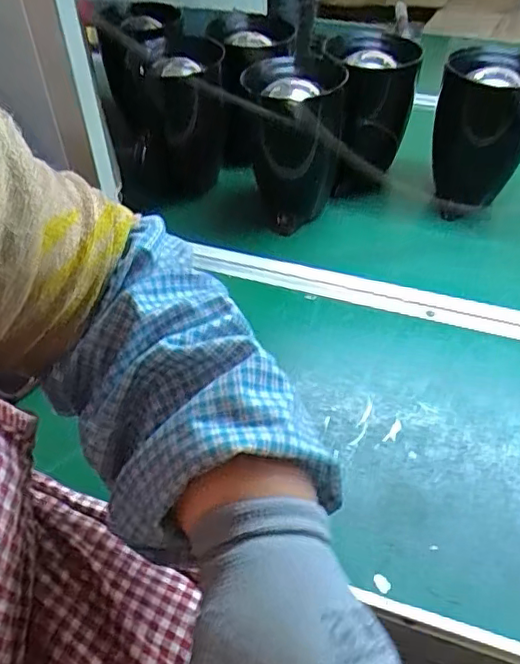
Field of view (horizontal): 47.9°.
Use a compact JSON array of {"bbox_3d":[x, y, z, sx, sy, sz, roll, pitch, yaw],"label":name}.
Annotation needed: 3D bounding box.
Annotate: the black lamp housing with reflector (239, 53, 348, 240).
[{"bbox_3d":[0.045,-0.236,0.752,0.108,0.186,0.111,5,46,5],"label":"black lamp housing with reflector"}]

